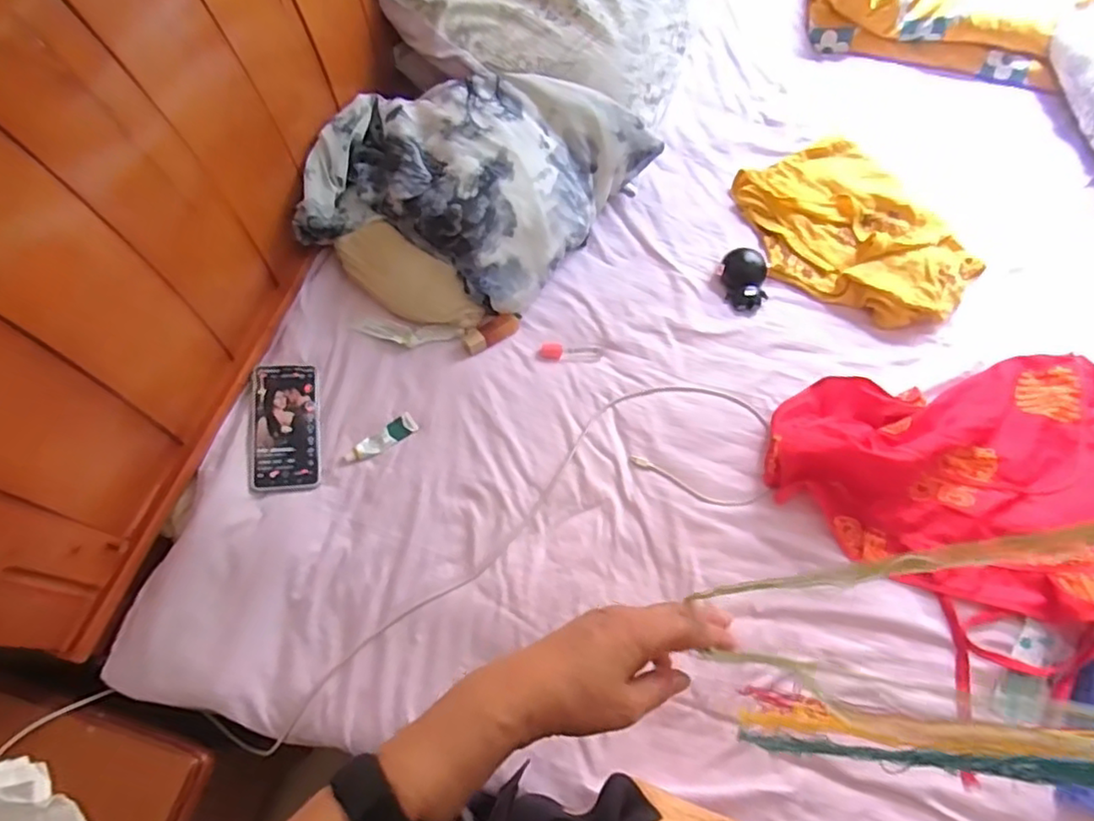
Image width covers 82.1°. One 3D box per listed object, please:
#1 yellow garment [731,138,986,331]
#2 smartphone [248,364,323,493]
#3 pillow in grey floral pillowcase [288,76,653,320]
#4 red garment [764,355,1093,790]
[{"bbox_3d":[0.456,-0.266,0.933,0.276,0.040,0.344,-32,72,-15],"label":"yellow garment"},{"bbox_3d":[-0.321,0.018,0.772,0.078,0.008,0.163,-2,68,-18],"label":"smartphone"},{"bbox_3d":[-0.082,-0.316,0.858,0.401,0.103,0.330,17,67,4],"label":"pillow in grey floral pillowcase"},{"bbox_3d":[0.561,0.093,0.771,0.496,0.068,0.423,-23,70,-12],"label":"red garment"}]

